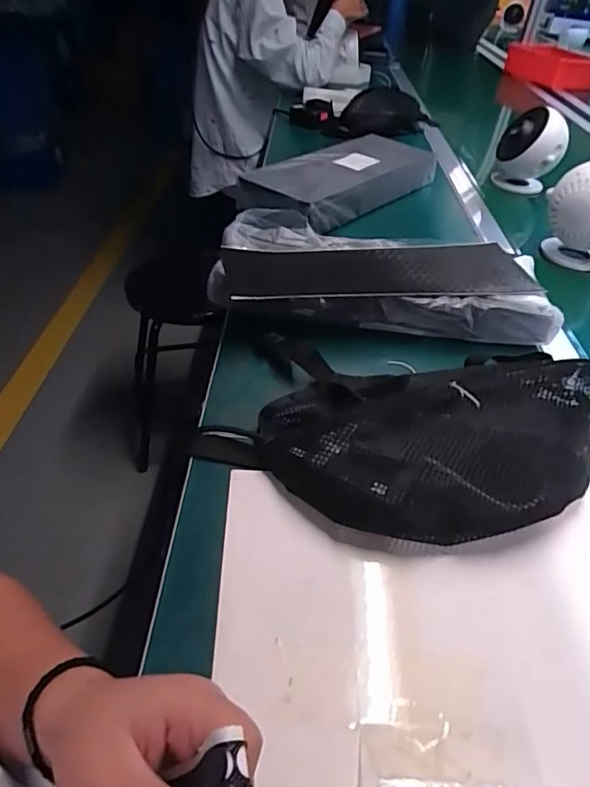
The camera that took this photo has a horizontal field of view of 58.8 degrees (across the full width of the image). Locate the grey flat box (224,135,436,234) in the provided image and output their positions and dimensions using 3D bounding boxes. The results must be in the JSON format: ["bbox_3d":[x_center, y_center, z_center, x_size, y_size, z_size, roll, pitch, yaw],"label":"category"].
[{"bbox_3d":[0.074,-0.341,0.832,0.147,0.048,0.365,29,47,25],"label":"grey flat box"}]

